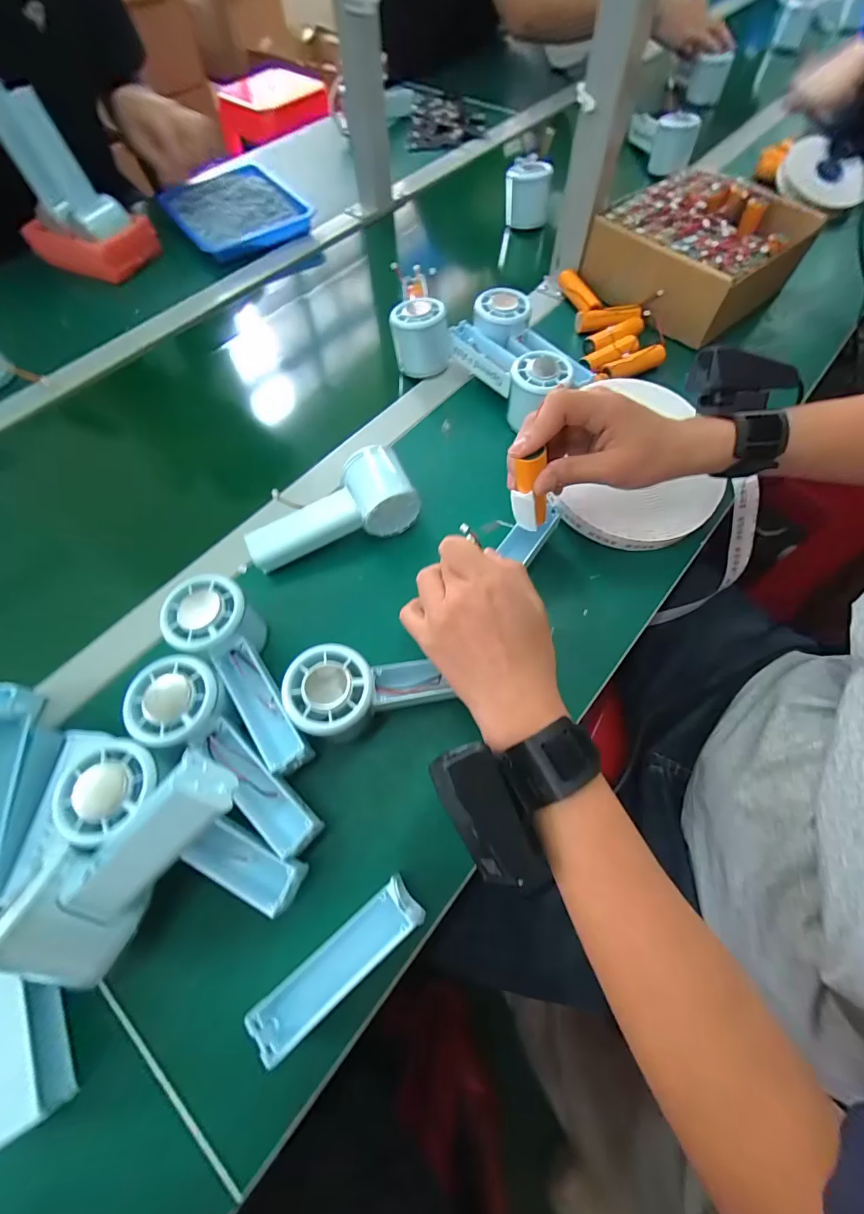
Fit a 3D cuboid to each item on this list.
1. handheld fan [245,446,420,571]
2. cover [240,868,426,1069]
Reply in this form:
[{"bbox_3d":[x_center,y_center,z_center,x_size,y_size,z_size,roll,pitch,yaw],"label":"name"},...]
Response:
[{"bbox_3d":[-0.086,-0.080,0.376,0.150,0.056,0.056,-25,65,3],"label":"handheld fan"},{"bbox_3d":[-0.053,0.205,0.251,0.101,0.037,0.027,-37,68,-16],"label":"cover"}]

